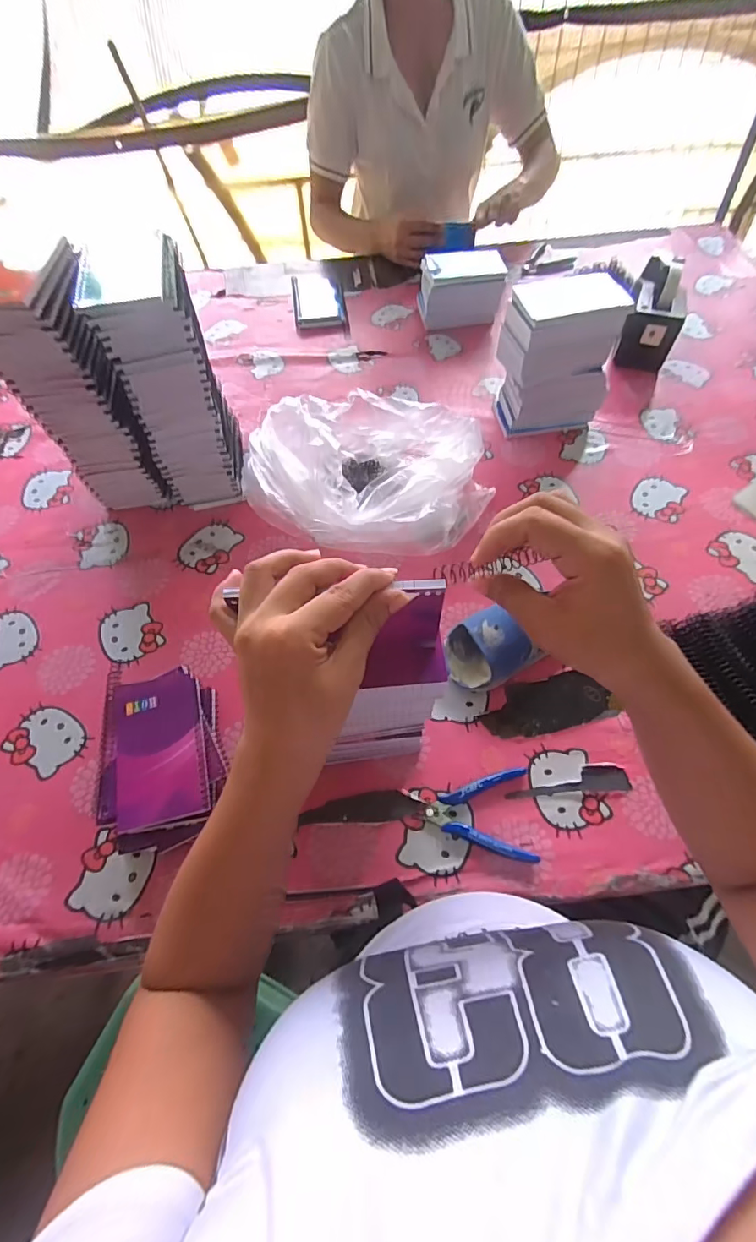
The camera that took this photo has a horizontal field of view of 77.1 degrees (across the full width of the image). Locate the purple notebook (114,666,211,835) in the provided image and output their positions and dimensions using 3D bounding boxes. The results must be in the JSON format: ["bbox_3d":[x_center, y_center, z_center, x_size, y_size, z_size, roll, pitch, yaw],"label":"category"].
[{"bbox_3d":[-0.211,0.118,0.460,0.082,0.015,0.143,-14,62,-6],"label":"purple notebook"}]

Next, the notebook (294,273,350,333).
[{"bbox_3d":[-0.115,-0.625,0.928,0.097,0.018,0.163,-6,62,-2],"label":"notebook"}]

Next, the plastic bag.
[{"bbox_3d":[-0.030,-0.197,0.632,0.294,0.127,0.201,15,63,9],"label":"plastic bag"}]

